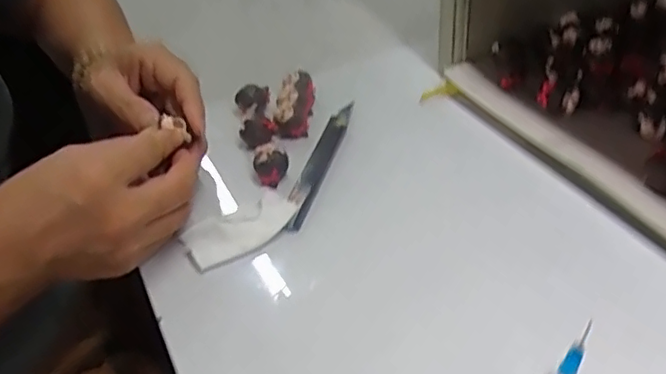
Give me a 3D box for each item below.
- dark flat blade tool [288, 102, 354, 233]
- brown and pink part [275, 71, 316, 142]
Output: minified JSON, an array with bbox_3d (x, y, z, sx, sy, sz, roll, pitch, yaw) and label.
[{"bbox_3d":[-0.010,-0.020,0.438,0.016,0.011,0.140,8,43,15],"label":"dark flat blade tool"},{"bbox_3d":[-0.029,-0.069,0.481,0.024,0.017,0.074,1,41,7],"label":"brown and pink part"}]

